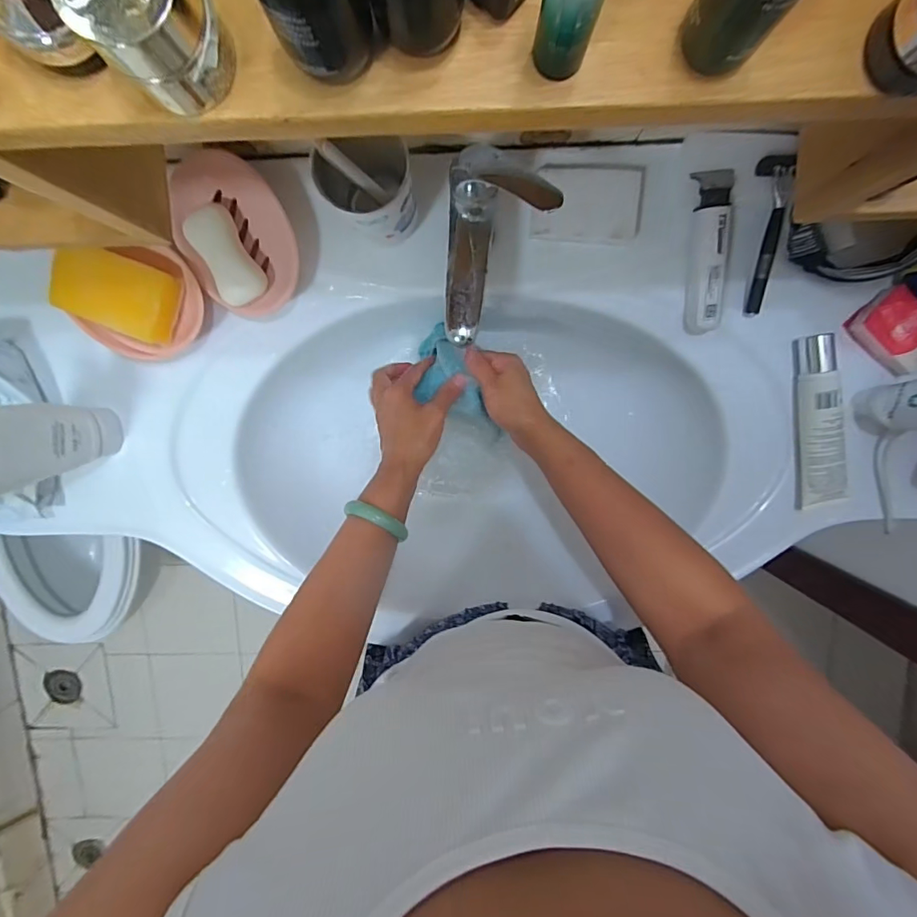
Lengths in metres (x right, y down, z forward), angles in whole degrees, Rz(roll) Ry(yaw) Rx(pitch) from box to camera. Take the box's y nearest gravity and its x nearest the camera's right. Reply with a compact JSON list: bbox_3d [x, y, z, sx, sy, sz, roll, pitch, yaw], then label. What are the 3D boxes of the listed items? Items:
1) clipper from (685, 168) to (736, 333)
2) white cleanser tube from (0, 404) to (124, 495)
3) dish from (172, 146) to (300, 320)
[{"bbox_3d":[0.244,-0.199,0.467,0.028,0.030,0.144,-4,108,0],"label":"clipper"},{"bbox_3d":[-0.392,-0.013,0.451,0.039,0.174,0.076,-9,98,2],"label":"white cleanser tube"},{"bbox_3d":[-0.217,-0.216,0.465,0.109,0.029,0.148,-20,98,4],"label":"dish"}]

